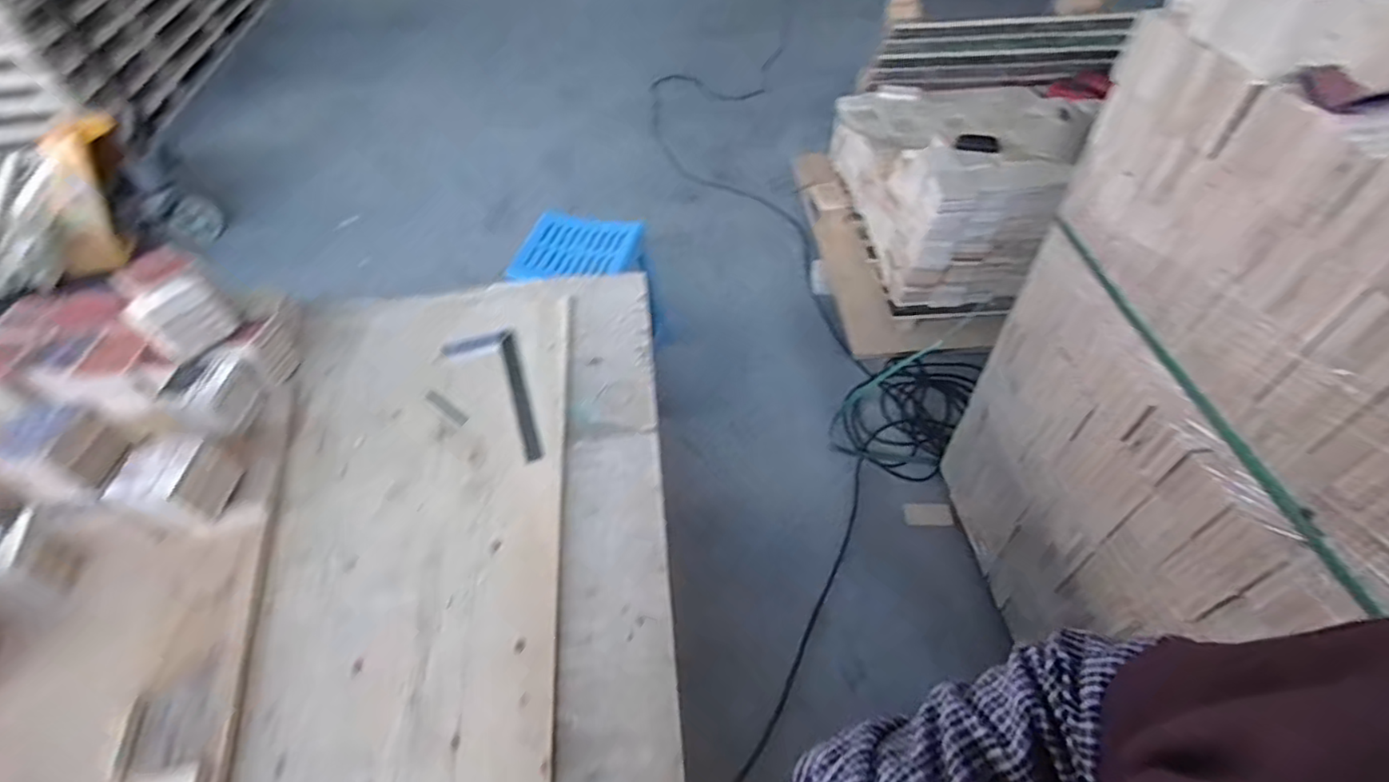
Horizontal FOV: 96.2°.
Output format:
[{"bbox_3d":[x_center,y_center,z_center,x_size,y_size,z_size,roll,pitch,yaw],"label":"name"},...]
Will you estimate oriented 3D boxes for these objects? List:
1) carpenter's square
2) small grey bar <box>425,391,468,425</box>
[{"bbox_3d":[-0.304,0.008,0.932,0.107,0.007,0.257,-17,52,-12],"label":"carpenter's square"},{"bbox_3d":[-0.368,0.025,0.928,0.085,0.004,0.016,33,58,23],"label":"small grey bar"}]

